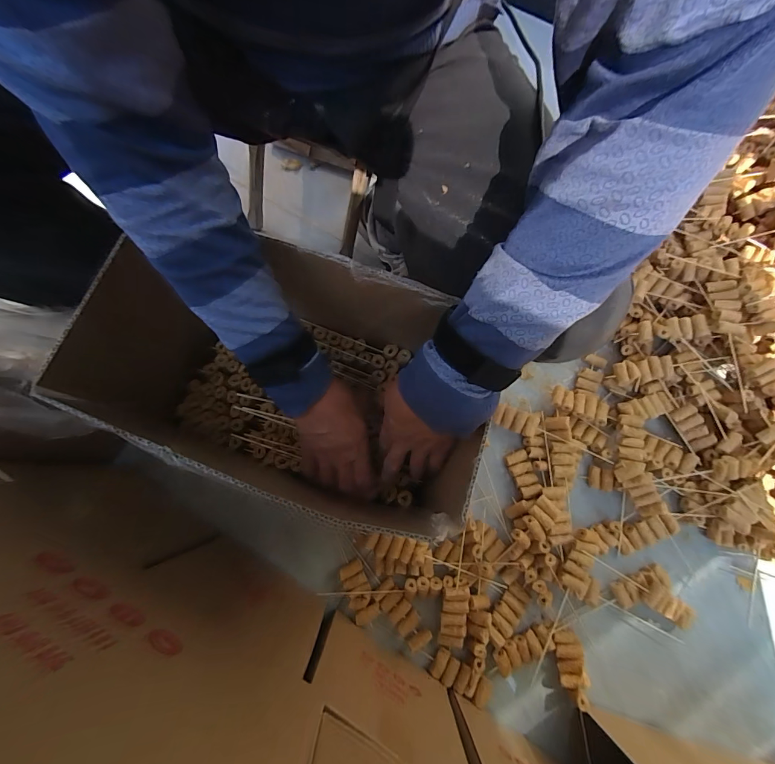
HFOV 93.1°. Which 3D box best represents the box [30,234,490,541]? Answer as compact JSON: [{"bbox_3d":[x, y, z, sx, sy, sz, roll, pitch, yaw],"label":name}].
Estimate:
[{"bbox_3d":[-0.102,0.006,0.427,0.387,0.206,0.225,18,76,3],"label":"box"}]

